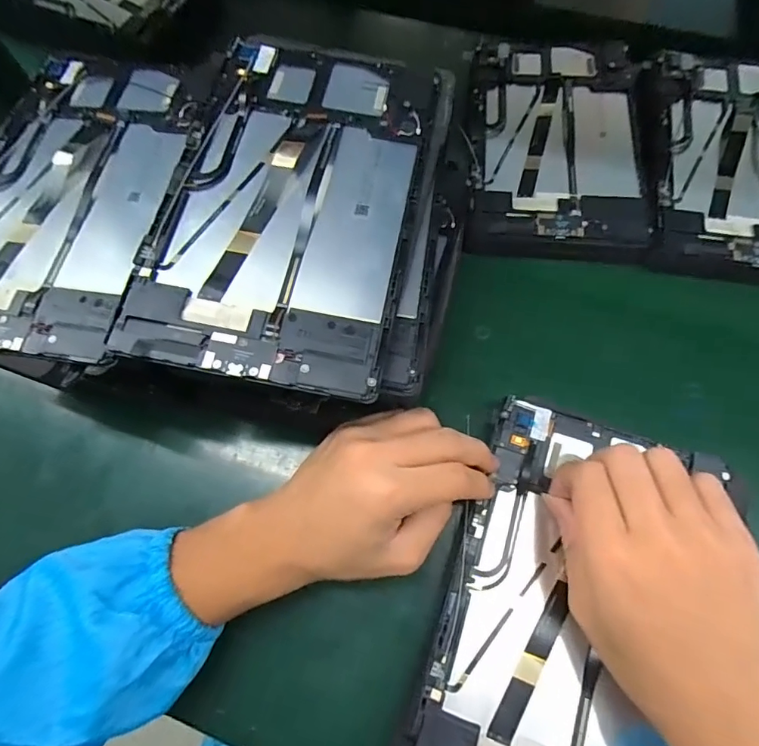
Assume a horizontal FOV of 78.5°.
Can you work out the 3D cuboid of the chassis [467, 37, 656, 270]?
[{"bbox_3d":[0.161,-0.213,0.422,0.154,0.010,0.252,4,69,5],"label":"chassis"}]

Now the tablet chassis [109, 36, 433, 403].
[{"bbox_3d":[-0.052,-0.108,0.283,0.144,0.007,0.236,11,71,3],"label":"tablet chassis"}]

